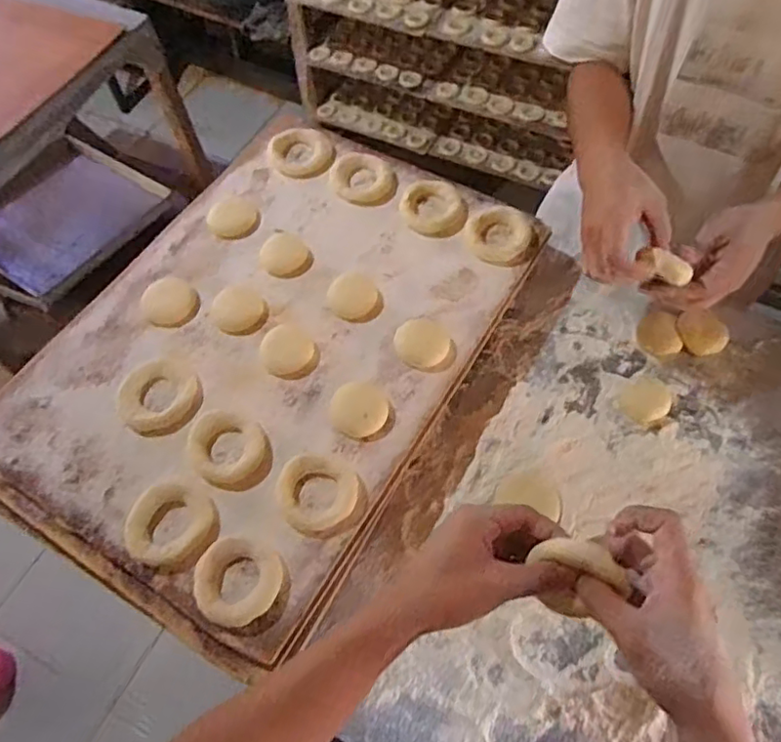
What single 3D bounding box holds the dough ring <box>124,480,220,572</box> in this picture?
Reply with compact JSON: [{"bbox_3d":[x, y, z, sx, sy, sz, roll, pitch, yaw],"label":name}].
[{"bbox_3d":[-0.208,0.146,0.566,0.082,0.015,0.076,-2,61,3],"label":"dough ring"}]

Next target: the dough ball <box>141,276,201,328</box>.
[{"bbox_3d":[-0.260,-0.082,0.705,0.067,0.014,0.059,36,69,21],"label":"dough ball"}]

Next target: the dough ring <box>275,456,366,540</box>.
[{"bbox_3d":[-0.069,0.122,0.581,0.084,0.014,0.073,19,64,13],"label":"dough ring"}]

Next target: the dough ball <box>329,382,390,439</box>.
[{"bbox_3d":[-0.033,0.040,0.619,0.058,0.016,0.054,-2,61,3],"label":"dough ball"}]

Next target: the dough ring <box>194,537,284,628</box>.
[{"bbox_3d":[-0.140,0.191,0.542,0.074,0.014,0.072,-2,61,3],"label":"dough ring"}]

